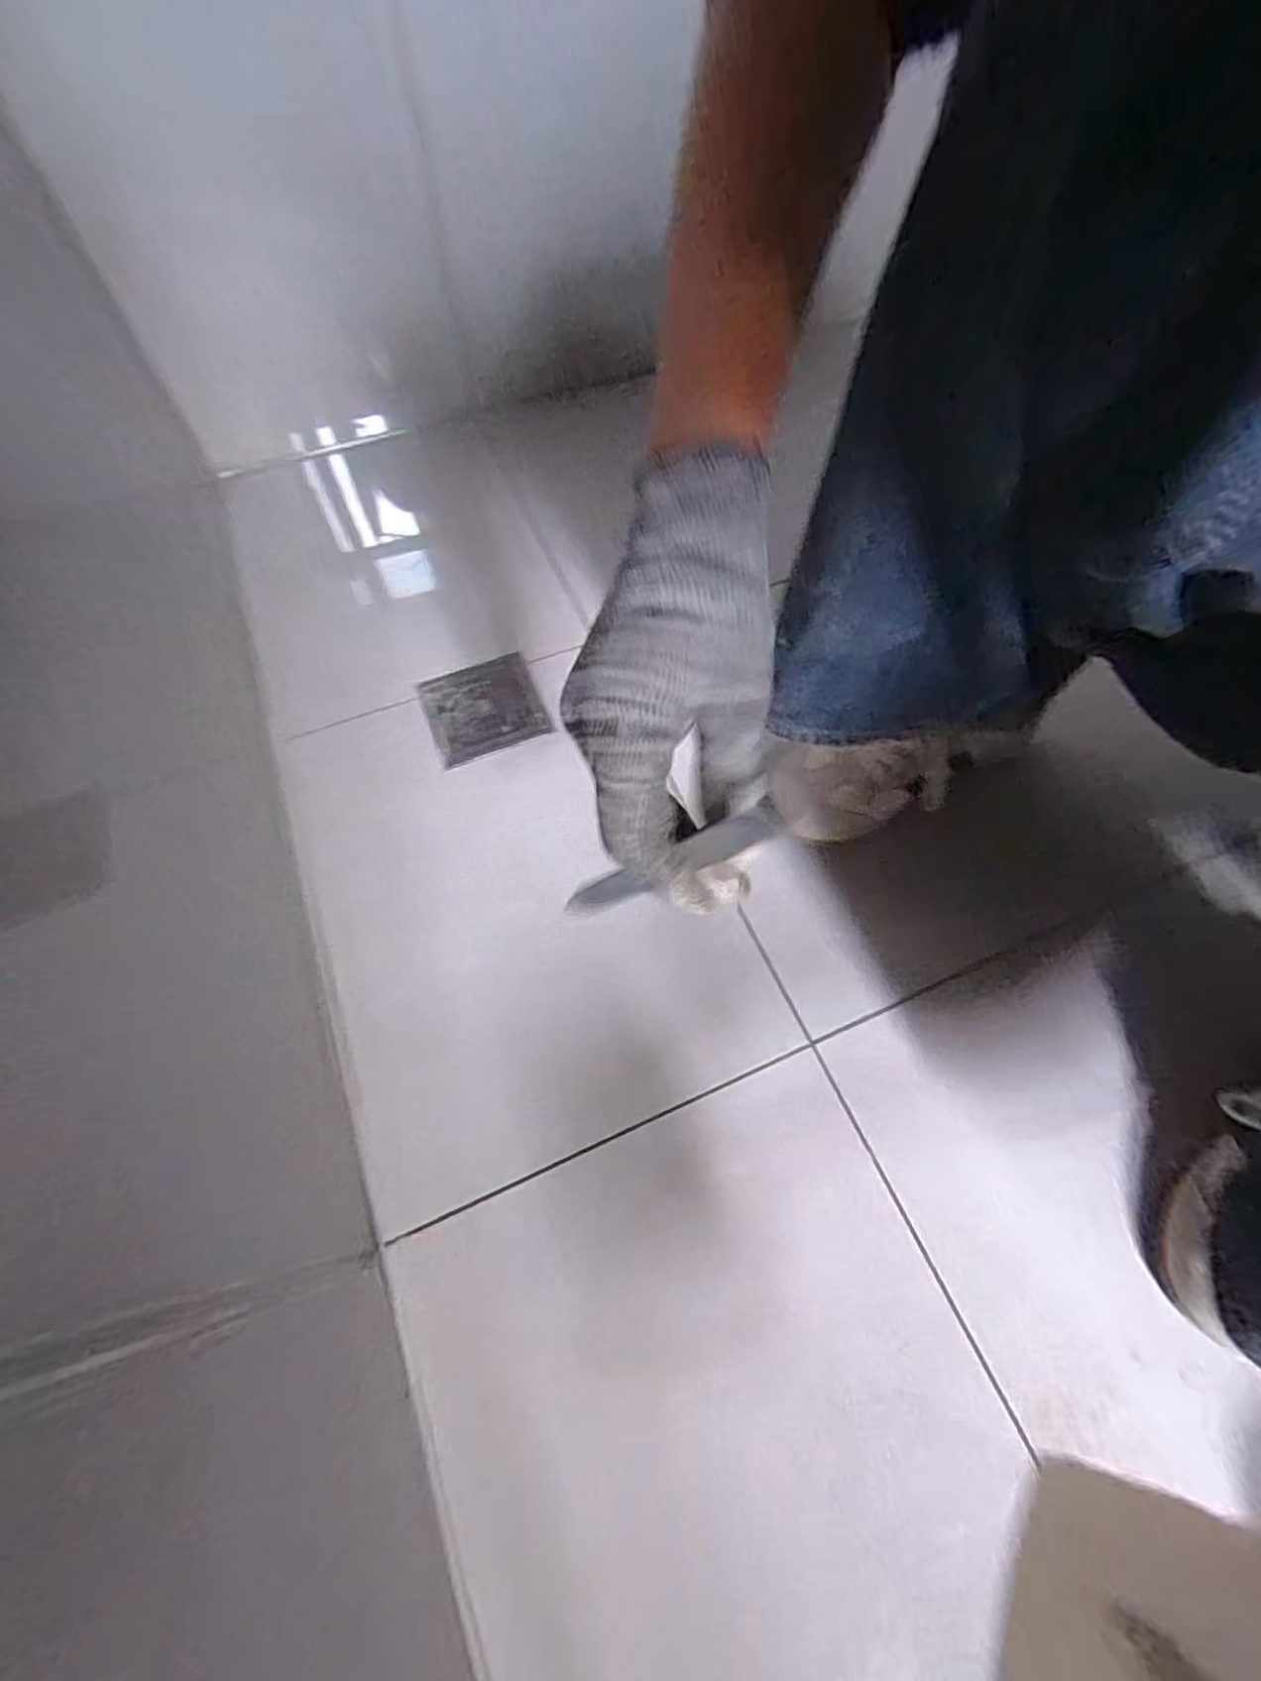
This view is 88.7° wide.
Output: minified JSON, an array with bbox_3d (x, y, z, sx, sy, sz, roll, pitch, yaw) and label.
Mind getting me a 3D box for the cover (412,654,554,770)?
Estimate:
[{"bbox_3d":[-0.133,-0.120,0.581,0.098,0.009,0.100,-22,65,-9],"label":"cover"}]

